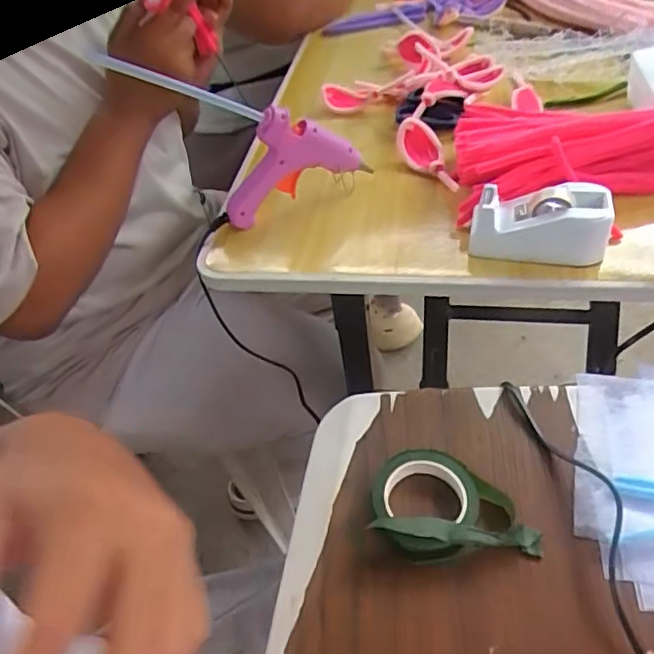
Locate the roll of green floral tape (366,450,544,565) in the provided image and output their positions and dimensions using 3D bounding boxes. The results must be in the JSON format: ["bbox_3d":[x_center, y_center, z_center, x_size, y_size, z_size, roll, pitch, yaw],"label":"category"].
[{"bbox_3d":[0.074,0.105,0.338,0.093,0.014,0.064,0,46,10],"label":"roll of green floral tape"}]

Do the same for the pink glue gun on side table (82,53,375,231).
[{"bbox_3d":[-0.029,-0.158,0.508,0.141,0.120,0.029,-19,46,-10],"label":"pink glue gun on side table"}]

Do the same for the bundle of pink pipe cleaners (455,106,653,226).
[{"bbox_3d":[0.263,-0.150,0.492,0.305,0.066,0.059,-7,47,2],"label":"bundle of pink pipe cleaners"}]

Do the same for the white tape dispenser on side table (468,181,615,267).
[{"bbox_3d":[0.165,-0.083,0.454,0.102,0.044,0.054,2,47,10],"label":"white tape dispenser on side table"}]

